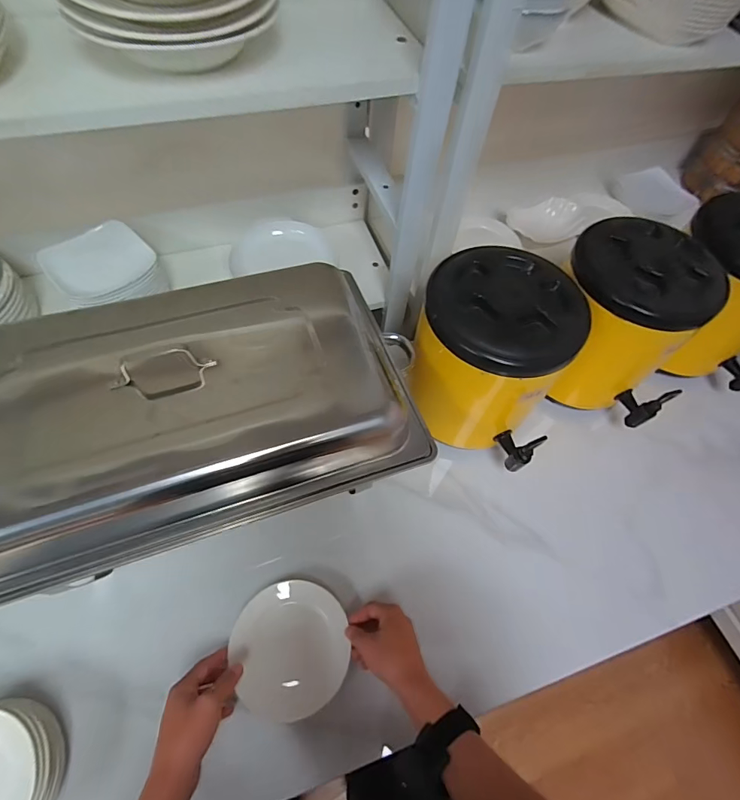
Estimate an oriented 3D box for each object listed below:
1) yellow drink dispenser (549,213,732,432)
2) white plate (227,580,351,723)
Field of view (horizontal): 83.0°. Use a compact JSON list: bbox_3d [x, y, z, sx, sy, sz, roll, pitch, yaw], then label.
[{"bbox_3d":[0.403,-0.120,0.697,0.219,0.255,0.232,12,60,3],"label":"yellow drink dispenser"},{"bbox_3d":[-0.103,0.329,0.556,0.143,0.032,0.153,2,60,-3],"label":"white plate"}]

